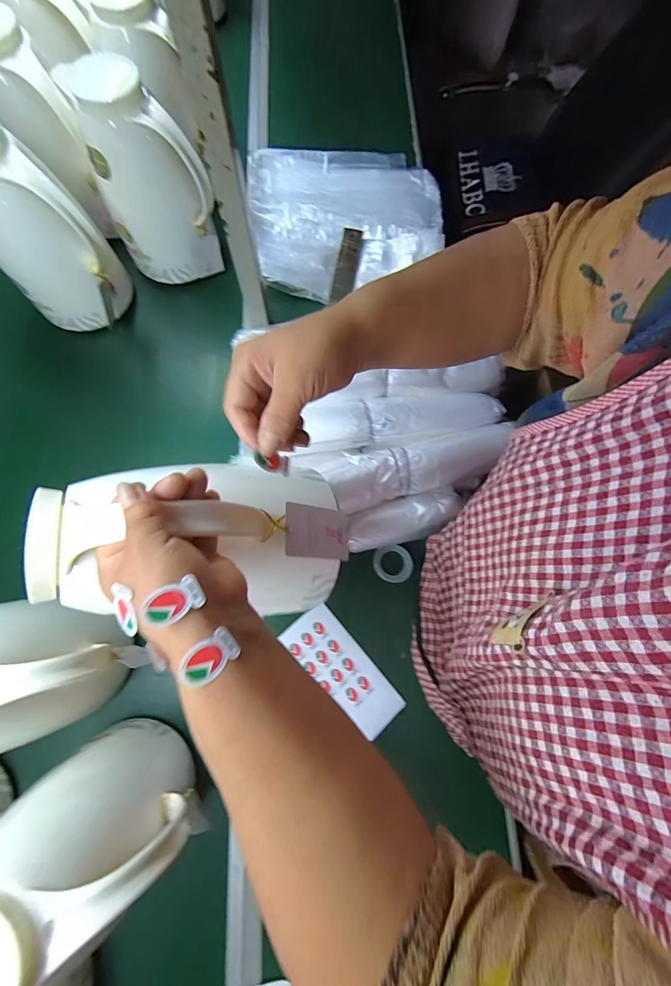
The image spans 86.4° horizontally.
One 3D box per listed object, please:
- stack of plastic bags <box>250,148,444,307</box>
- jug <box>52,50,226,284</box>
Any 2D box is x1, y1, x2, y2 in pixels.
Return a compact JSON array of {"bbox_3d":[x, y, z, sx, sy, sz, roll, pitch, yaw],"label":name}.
[{"bbox_3d":[0.030,-0.559,0.711,0.385,0.063,0.363,-9,75,-4],"label":"stack of plastic bags"},{"bbox_3d":[-0.297,-0.492,0.569,0.151,0.235,0.141,-28,77,-8],"label":"jug"}]

